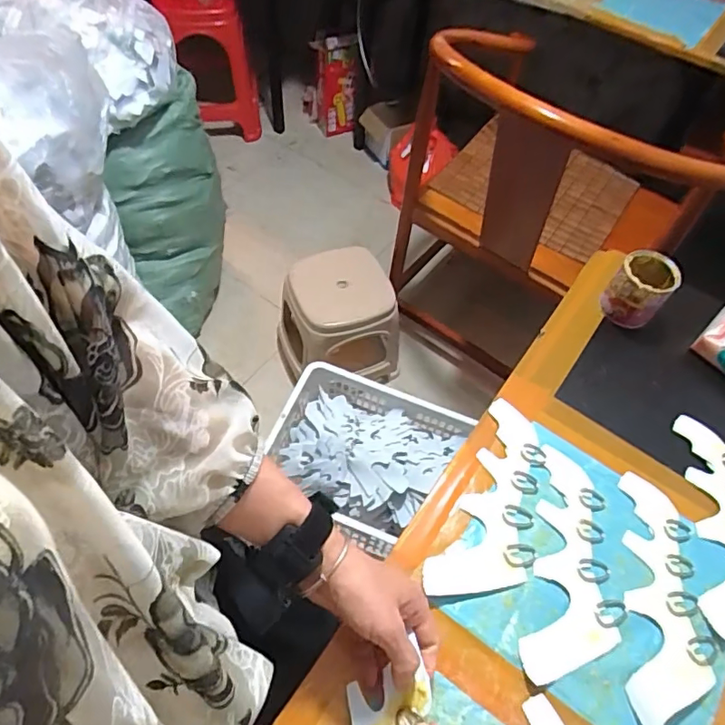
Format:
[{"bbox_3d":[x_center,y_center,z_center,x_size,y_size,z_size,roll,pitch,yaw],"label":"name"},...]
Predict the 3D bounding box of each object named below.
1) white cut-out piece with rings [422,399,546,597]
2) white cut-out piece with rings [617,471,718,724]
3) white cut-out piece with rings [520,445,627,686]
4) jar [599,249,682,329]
[{"bbox_3d":[0.136,0.139,0.521,0.083,0.006,0.210,25,59,11],"label":"white cut-out piece with rings"},{"bbox_3d":[0.276,0.209,0.479,0.071,0.016,0.216,11,57,3],"label":"white cut-out piece with rings"},{"bbox_3d":[0.202,0.188,0.495,0.082,0.004,0.208,16,58,6],"label":"white cut-out piece with rings"},{"bbox_3d":[0.336,-0.090,0.641,0.063,0.068,0.066,2,57,-3],"label":"jar"}]

